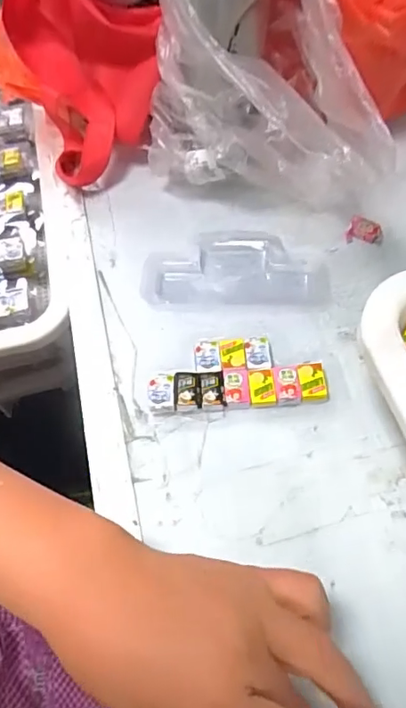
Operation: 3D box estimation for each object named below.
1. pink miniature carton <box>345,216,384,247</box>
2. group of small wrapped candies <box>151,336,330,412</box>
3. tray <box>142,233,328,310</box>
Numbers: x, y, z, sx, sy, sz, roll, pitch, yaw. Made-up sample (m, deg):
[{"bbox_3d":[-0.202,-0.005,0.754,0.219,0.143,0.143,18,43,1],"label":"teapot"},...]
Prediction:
[{"bbox_3d":[0.129,-0.098,0.418,0.028,0.007,0.021,9,58,10],"label":"pink miniature carton"},{"bbox_3d":[0.022,0.013,0.359,0.116,0.010,0.052,-3,57,2],"label":"group of small wrapped candies"},{"bbox_3d":[0.025,-0.065,0.407,0.138,0.010,0.076,2,57,5],"label":"tray"}]

